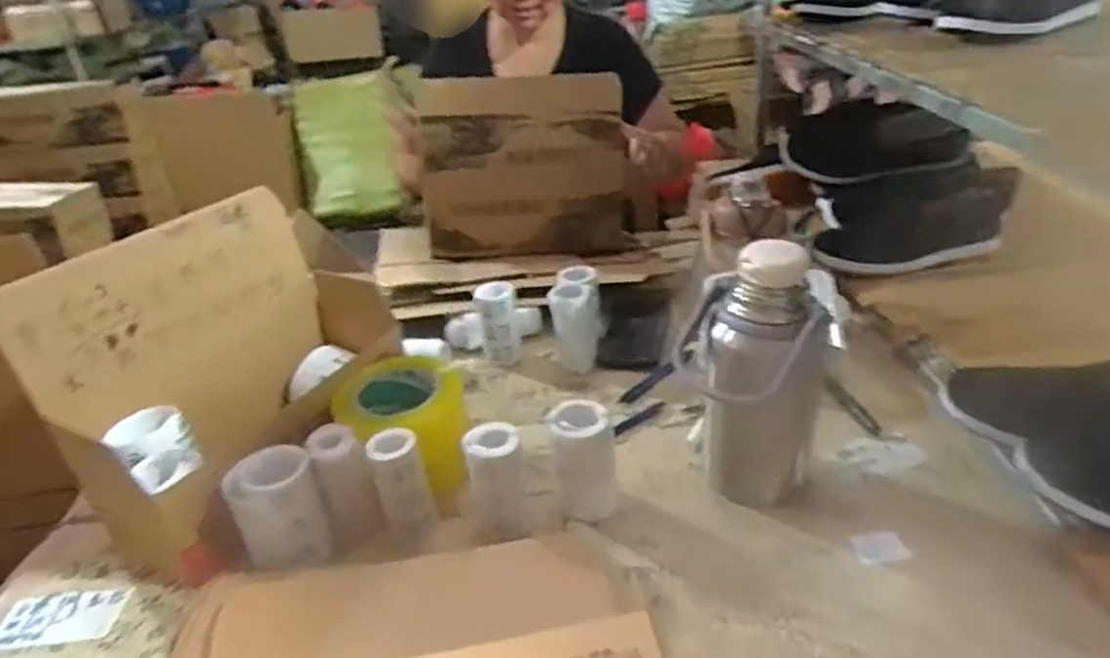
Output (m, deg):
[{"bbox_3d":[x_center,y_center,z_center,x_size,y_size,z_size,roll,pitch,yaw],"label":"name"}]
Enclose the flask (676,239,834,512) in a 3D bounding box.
[{"bbox_3d":[0.163,0.045,0.593,0.089,0.224,0.100,-24,34,-28],"label":"flask"}]

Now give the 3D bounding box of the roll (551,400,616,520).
[{"bbox_3d":[0.025,0.117,0.630,0.056,0.094,0.047,-5,29,2],"label":"roll"}]

